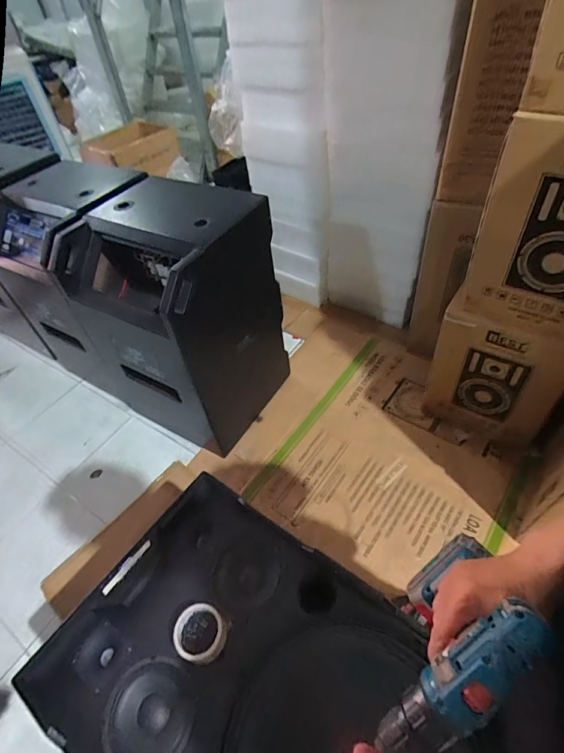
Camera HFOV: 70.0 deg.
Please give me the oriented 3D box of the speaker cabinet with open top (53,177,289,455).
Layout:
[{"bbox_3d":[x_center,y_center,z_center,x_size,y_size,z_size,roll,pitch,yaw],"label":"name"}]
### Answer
[{"bbox_3d":[-0.369,-0.208,1.529,0.548,0.873,0.511,21,53,23],"label":"speaker cabinet with open top"}]

